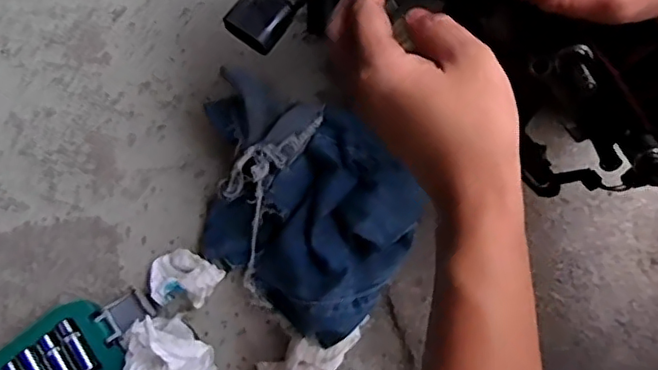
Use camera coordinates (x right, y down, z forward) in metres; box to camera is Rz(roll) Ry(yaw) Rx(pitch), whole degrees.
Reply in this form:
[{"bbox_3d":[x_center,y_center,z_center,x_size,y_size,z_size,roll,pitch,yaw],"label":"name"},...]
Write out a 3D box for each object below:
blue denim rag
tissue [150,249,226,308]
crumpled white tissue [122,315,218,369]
[{"bbox_3d":[-0.034,0.015,0.508,0.216,0.073,0.158,37,84,11],"label":"blue denim rag"},{"bbox_3d":[-0.128,0.083,0.512,0.060,0.033,0.049,26,80,8],"label":"tissue"},{"bbox_3d":[-0.133,0.138,0.473,0.080,0.071,0.055,10,78,4],"label":"crumpled white tissue"}]

